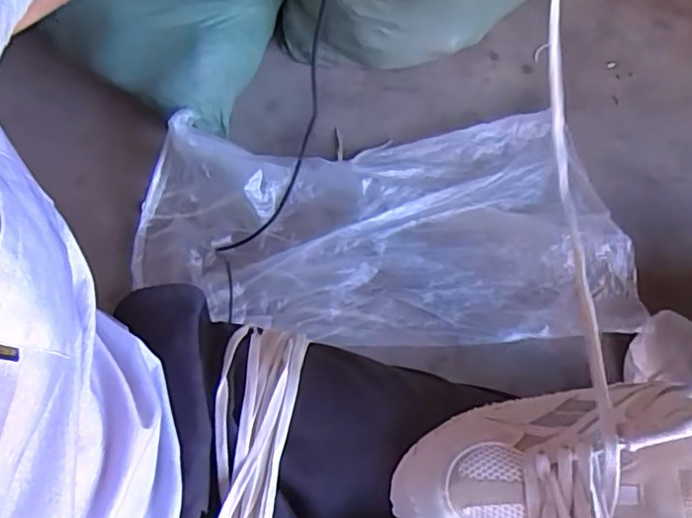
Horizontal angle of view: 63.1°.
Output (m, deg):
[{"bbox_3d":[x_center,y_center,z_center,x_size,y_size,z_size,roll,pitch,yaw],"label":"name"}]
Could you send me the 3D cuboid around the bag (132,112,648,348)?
[{"bbox_3d":[0.041,-0.066,0.974,0.831,0.081,0.425,-1,66,1],"label":"bag"}]

